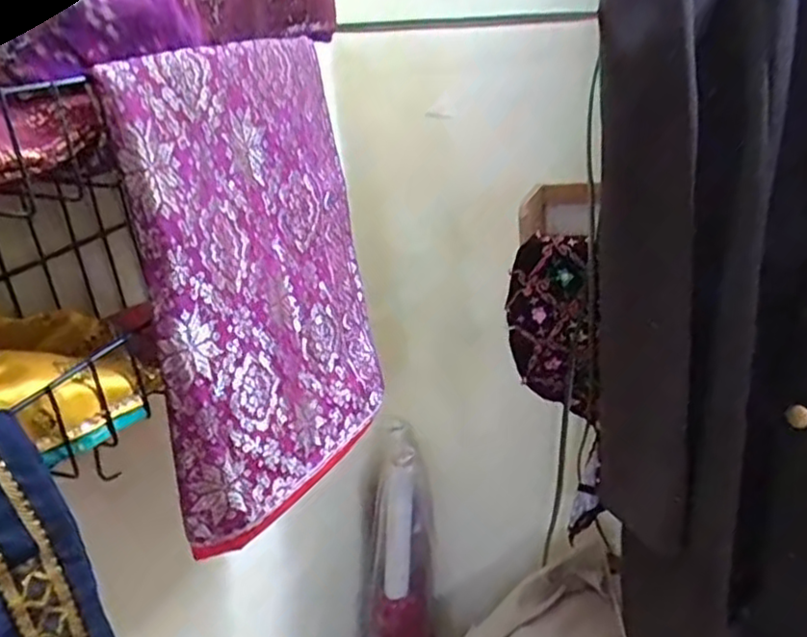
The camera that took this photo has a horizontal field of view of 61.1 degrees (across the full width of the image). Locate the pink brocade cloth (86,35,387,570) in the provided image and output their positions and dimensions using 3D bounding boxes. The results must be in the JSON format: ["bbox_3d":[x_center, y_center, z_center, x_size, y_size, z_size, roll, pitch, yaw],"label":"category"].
[{"bbox_3d":[-0.084,-0.024,0.451,0.033,0.287,0.205,6,25,26],"label":"pink brocade cloth"}]

